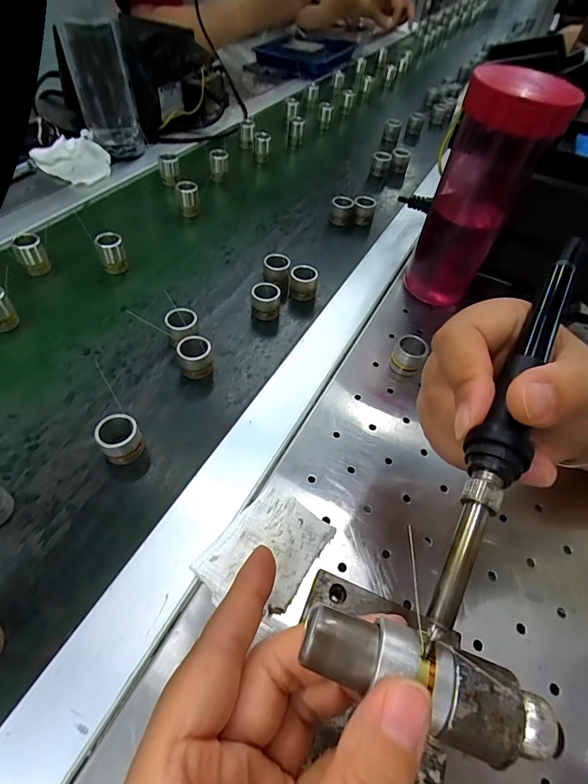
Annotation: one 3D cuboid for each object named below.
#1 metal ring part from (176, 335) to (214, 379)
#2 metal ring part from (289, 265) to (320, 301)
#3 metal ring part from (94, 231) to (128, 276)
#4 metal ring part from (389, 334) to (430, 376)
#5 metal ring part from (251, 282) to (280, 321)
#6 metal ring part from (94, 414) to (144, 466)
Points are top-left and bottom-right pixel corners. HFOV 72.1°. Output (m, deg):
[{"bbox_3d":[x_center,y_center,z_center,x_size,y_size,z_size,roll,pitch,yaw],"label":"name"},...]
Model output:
[{"bbox_3d":[-0.074,-0.025,0.303,0.024,0.025,0.023,-5,52,-9],"label":"metal ring part"},{"bbox_3d":[0.008,-0.098,0.367,0.024,0.027,0.021,5,51,-1],"label":"metal ring part"},{"bbox_3d":[-0.167,-0.126,0.372,0.021,0.034,0.018,-16,55,-17],"label":"metal ring part"},{"bbox_3d":[0.090,-0.028,0.317,0.024,0.026,0.023,23,53,13],"label":"metal ring part"},{"bbox_3d":[-0.024,-0.077,0.348,0.024,0.027,0.021,7,51,0],"label":"metal ring part"},{"bbox_3d":[-0.111,0.030,0.257,0.025,0.024,0.023,3,51,-3],"label":"metal ring part"}]

